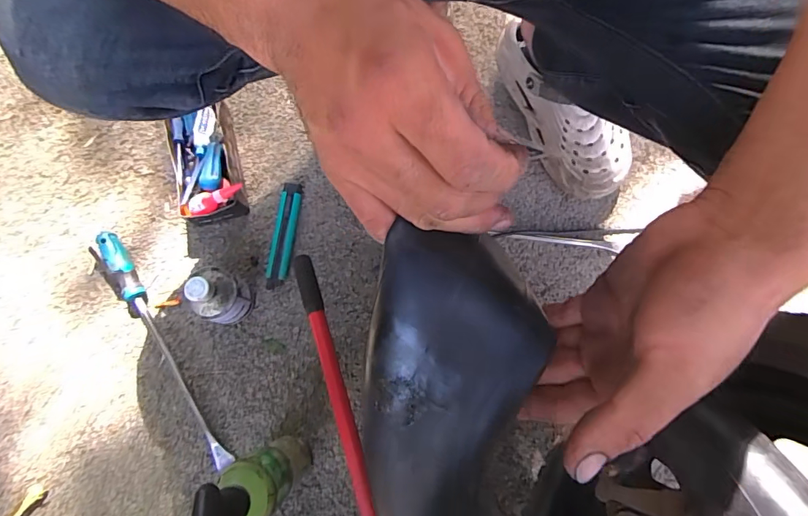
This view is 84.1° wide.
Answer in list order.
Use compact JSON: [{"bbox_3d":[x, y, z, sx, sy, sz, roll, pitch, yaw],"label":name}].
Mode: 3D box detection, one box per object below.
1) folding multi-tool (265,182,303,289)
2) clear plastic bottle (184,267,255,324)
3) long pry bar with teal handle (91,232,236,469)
[{"bbox_3d":[-0.172,-0.033,0.638,0.033,0.010,0.154,5,77,2],"label":"folding multi-tool"},{"bbox_3d":[-0.233,0.048,0.568,0.052,0.115,0.062,14,78,4],"label":"clear plastic bottle"},{"bbox_3d":[-0.324,0.117,0.583,0.036,0.034,0.355,-30,78,-6],"label":"long pry bar with teal handle"}]

